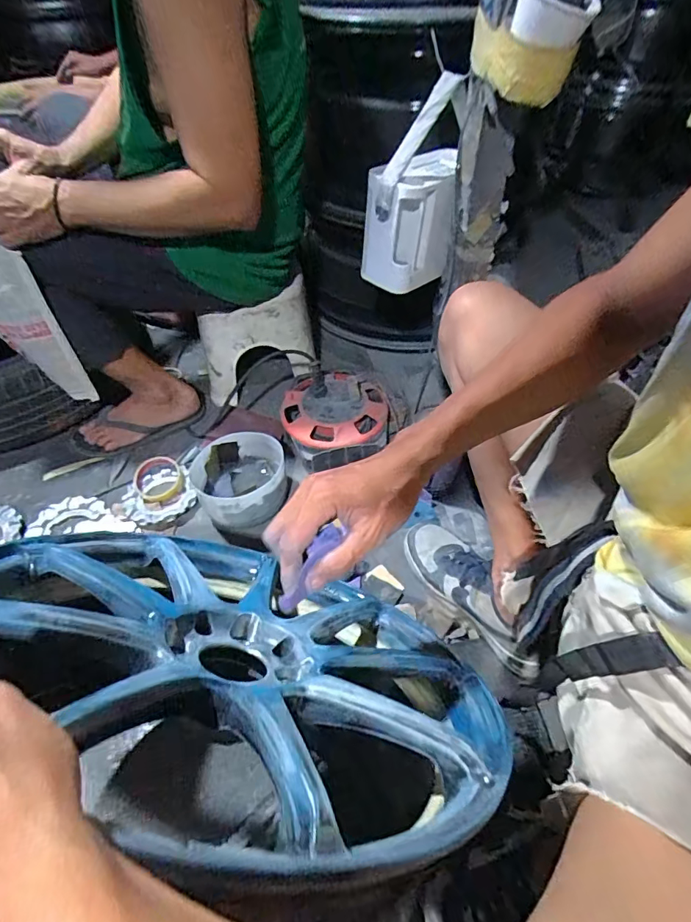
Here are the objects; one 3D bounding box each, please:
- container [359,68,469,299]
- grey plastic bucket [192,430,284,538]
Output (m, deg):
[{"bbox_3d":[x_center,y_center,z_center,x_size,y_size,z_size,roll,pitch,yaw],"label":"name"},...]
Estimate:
[{"bbox_3d":[0.099,-0.403,0.704,0.133,0.243,0.119,4,48,5],"label":"container"},{"bbox_3d":[-0.184,0.034,0.815,0.154,0.097,0.154,-1,48,1],"label":"grey plastic bucket"}]

